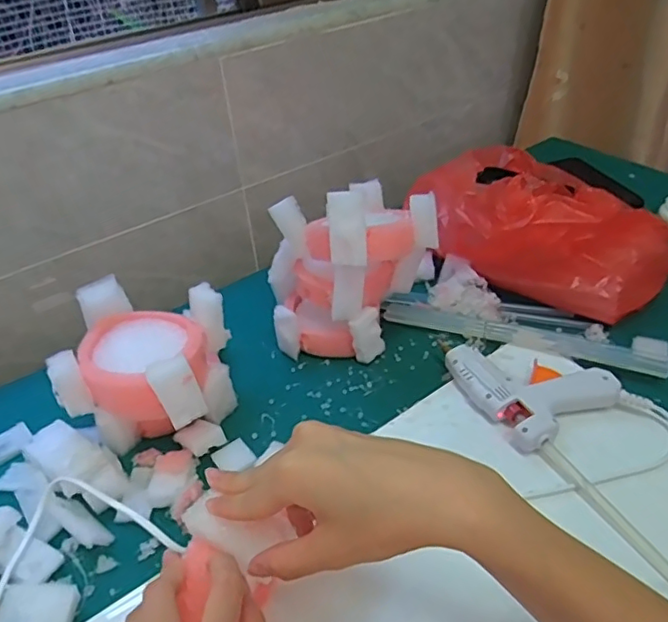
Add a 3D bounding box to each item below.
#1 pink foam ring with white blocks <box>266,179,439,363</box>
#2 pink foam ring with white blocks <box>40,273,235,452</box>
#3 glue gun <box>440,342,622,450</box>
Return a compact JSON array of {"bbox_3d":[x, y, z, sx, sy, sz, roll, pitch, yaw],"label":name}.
[{"bbox_3d":[0.008,-0.046,0.562,0.141,0.162,0.119,-26,44,-24],"label":"pink foam ring with white blocks"},{"bbox_3d":[-0.160,0.051,0.504,0.125,0.103,0.110,3,40,10],"label":"pink foam ring with white blocks"},{"bbox_3d":[0.170,0.060,0.520,0.102,0.028,0.123,-23,43,-22],"label":"glue gun"}]

